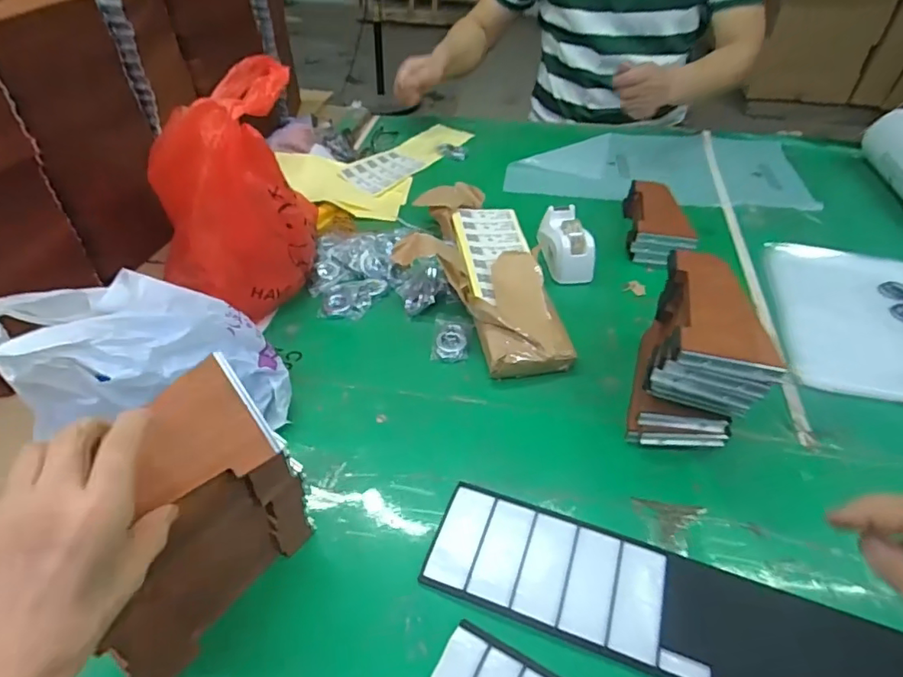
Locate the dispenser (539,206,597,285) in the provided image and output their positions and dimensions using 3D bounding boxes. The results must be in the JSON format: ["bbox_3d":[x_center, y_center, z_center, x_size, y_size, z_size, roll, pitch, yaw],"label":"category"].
[{"bbox_3d":[0.155,-0.131,0.738,0.054,0.064,0.113,-6,45,-7],"label":"dispenser"}]

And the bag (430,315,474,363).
[{"bbox_3d":[0.001,-0.002,0.639,0.045,0.007,0.077,3,44,2],"label":"bag"}]

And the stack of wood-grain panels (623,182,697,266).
[{"bbox_3d":[0.299,-0.163,0.781,0.085,0.054,0.173,8,45,7],"label":"stack of wood-grain panels"}]

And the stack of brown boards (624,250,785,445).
[{"bbox_3d":[0.235,0.021,0.526,0.086,0.146,0.145,12,45,12],"label":"stack of brown boards"}]

